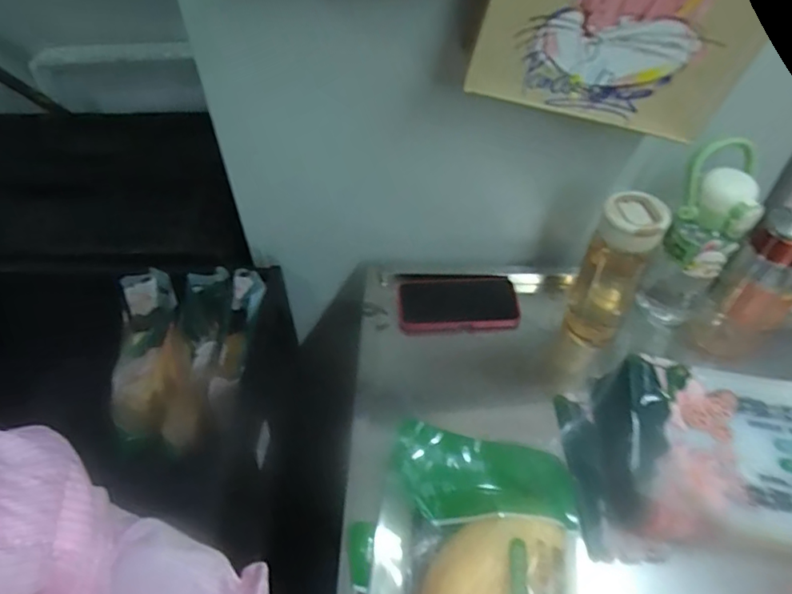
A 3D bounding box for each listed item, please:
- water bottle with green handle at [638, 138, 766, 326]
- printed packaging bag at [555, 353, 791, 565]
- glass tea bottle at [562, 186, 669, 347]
[{"bbox_3d":[0.383,-0.064,0.690,0.086,0.259,0.095,28,54,25],"label":"water bottle with green handle"},{"bbox_3d":[0.379,0.179,0.599,0.366,0.052,0.218,3,47,4],"label":"printed packaging bag"},{"bbox_3d":[0.270,-0.025,0.685,0.070,0.217,0.061,16,50,16],"label":"glass tea bottle"}]

